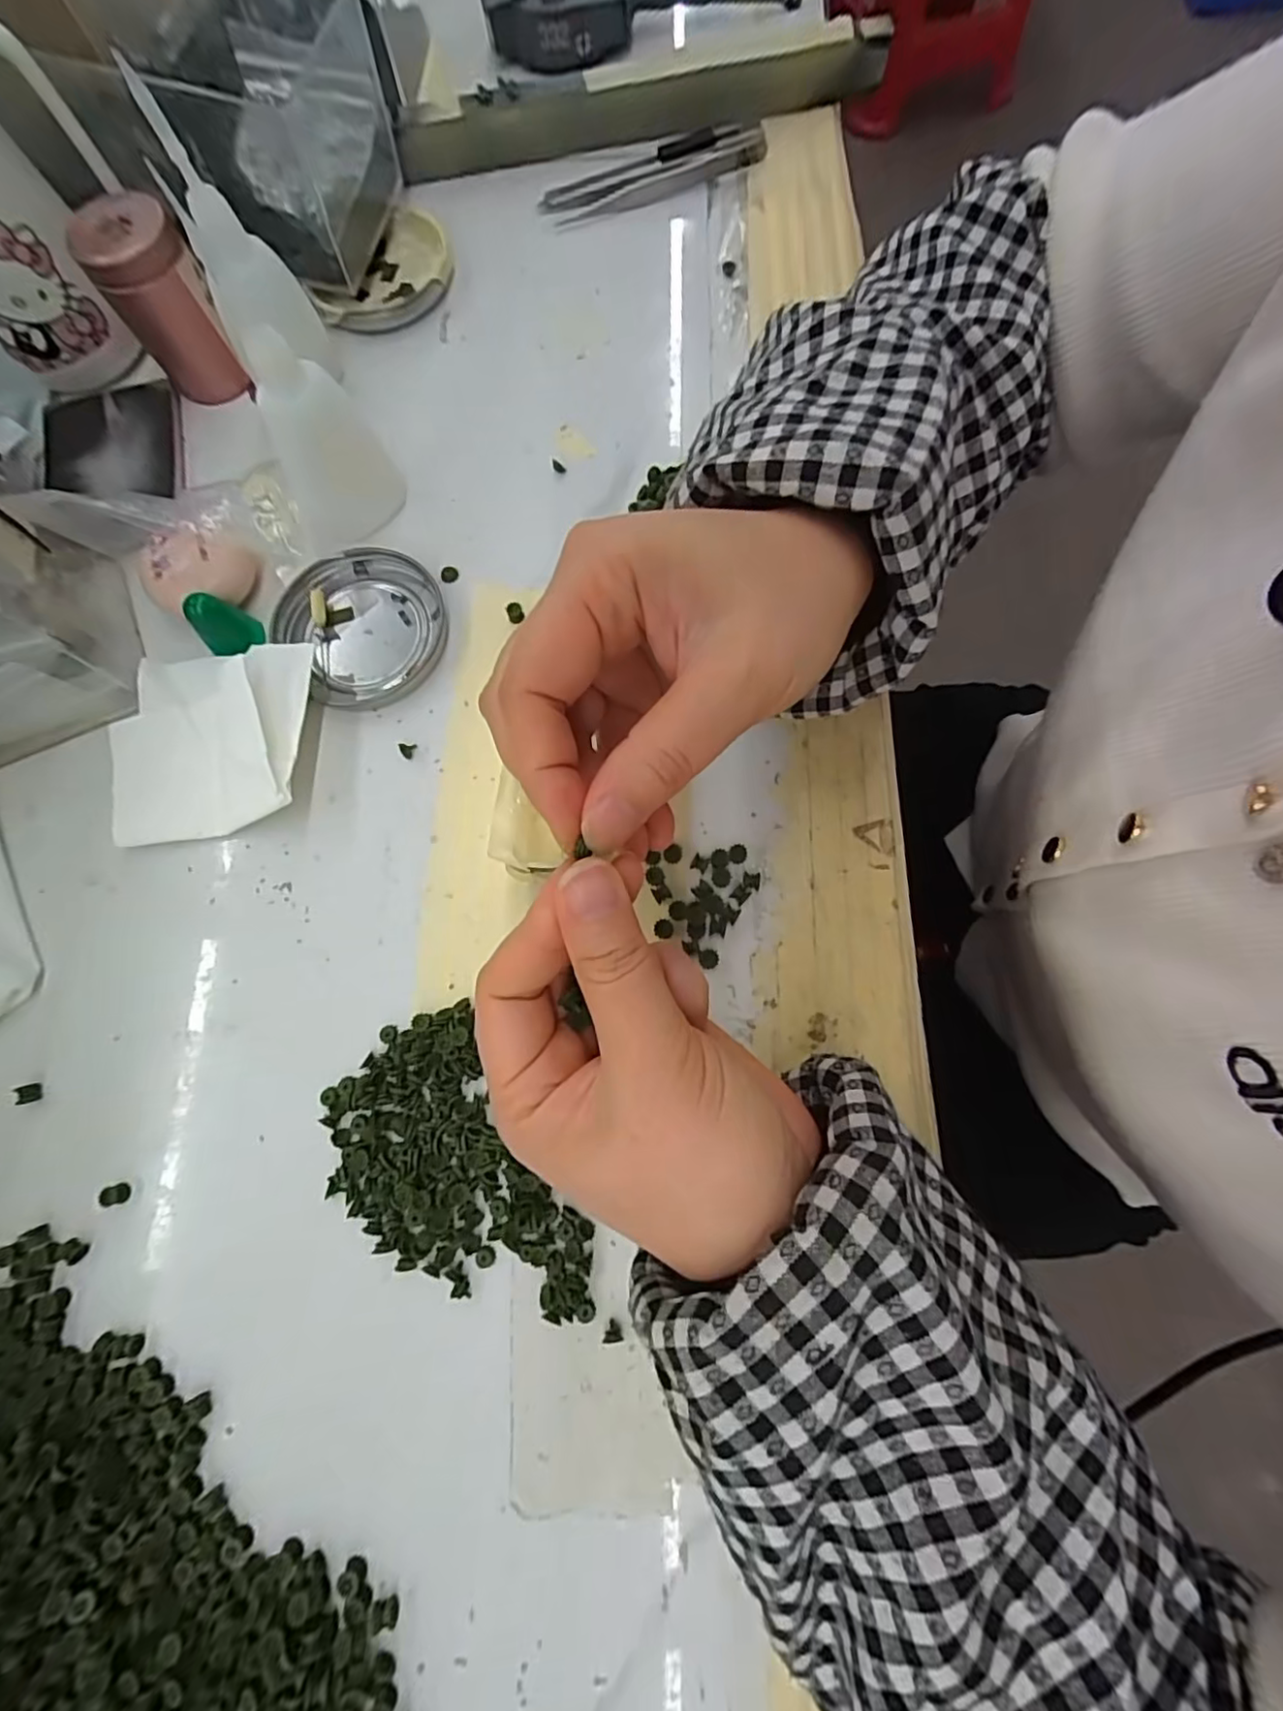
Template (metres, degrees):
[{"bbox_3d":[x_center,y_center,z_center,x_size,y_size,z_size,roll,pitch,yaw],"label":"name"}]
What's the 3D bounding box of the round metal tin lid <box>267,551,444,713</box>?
[{"bbox_3d":[-0.129,-0.107,0.281,0.074,0.010,0.075,0,76,1],"label":"round metal tin lid"}]

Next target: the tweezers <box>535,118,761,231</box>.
[{"bbox_3d":[0.008,-0.387,0.343,0.131,0.012,0.033,-19,77,-3],"label":"tweezers"}]

